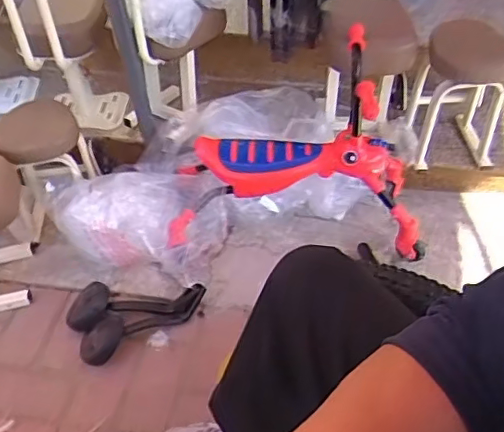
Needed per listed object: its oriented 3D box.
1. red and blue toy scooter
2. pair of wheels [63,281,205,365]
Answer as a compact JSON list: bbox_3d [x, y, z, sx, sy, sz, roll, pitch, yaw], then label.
[{"bbox_3d":[0.089,-0.141,1.255,0.564,0.395,0.314,-3,44,-1],"label":"red and blue toy scooter"},{"bbox_3d":[-0.246,0.189,1.208,0.273,0.070,0.160,-25,48,-22],"label":"pair of wheels"}]

